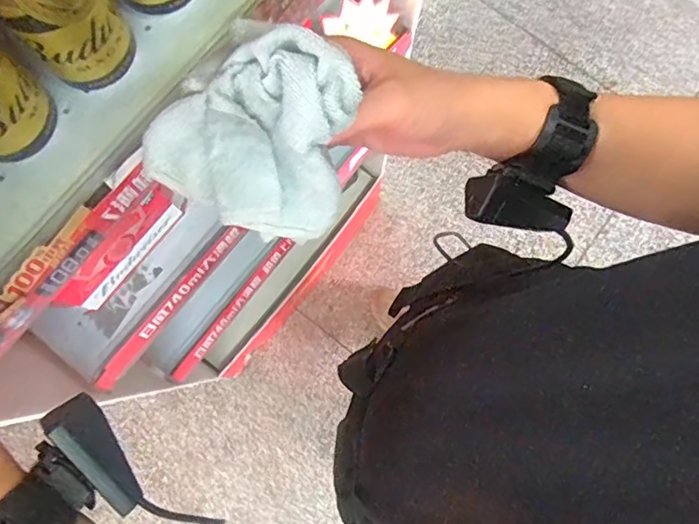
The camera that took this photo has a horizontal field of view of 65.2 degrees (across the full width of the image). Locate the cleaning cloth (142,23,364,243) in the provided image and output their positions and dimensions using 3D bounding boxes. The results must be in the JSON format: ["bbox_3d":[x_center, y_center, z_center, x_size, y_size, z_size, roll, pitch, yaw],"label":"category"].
[{"bbox_3d":[-0.060,-0.070,0.309,0.116,0.104,0.080,16,80,3],"label":"cleaning cloth"}]

